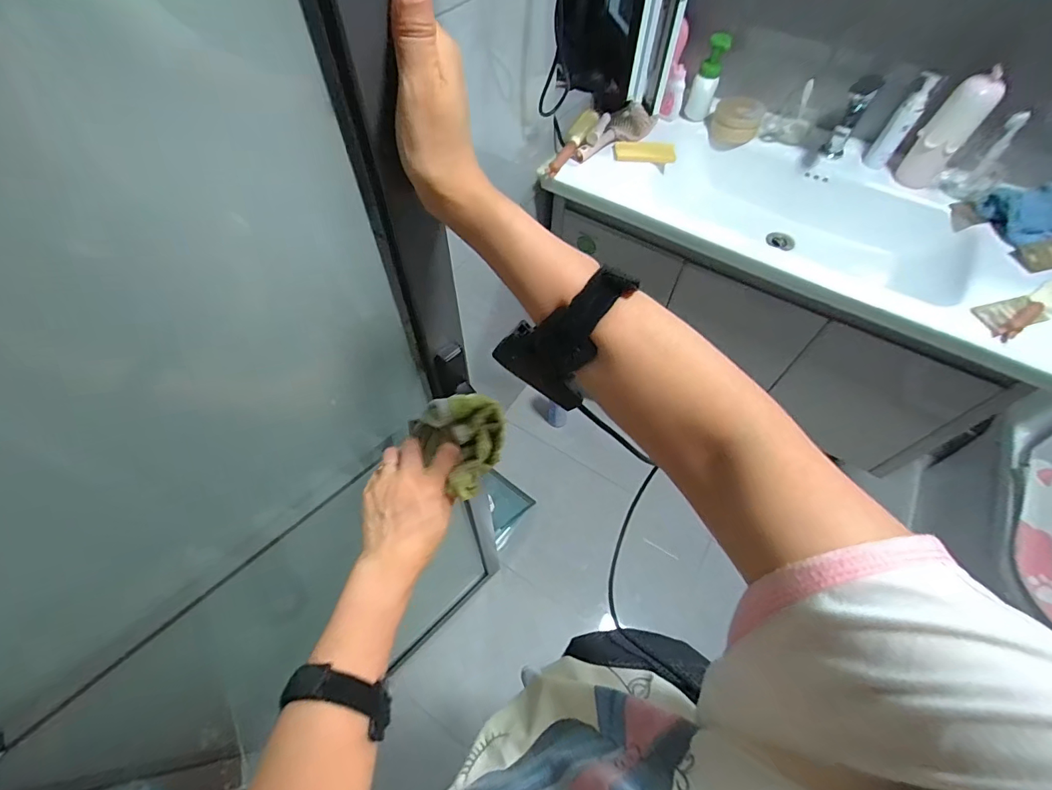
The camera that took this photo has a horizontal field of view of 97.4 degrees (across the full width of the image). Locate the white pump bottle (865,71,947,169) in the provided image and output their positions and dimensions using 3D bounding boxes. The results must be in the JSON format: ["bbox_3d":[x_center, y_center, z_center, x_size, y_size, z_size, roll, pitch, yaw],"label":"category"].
[{"bbox_3d":[0.777,-0.563,0.957,0.044,0.191,0.050,34,59,18],"label":"white pump bottle"}]

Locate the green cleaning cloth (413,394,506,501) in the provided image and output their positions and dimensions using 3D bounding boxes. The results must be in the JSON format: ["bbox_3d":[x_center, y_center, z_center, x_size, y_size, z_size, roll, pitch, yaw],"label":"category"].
[{"bbox_3d":[-0.056,0.039,0.428,0.074,0.043,0.076,-38,66,-26],"label":"green cleaning cloth"}]

